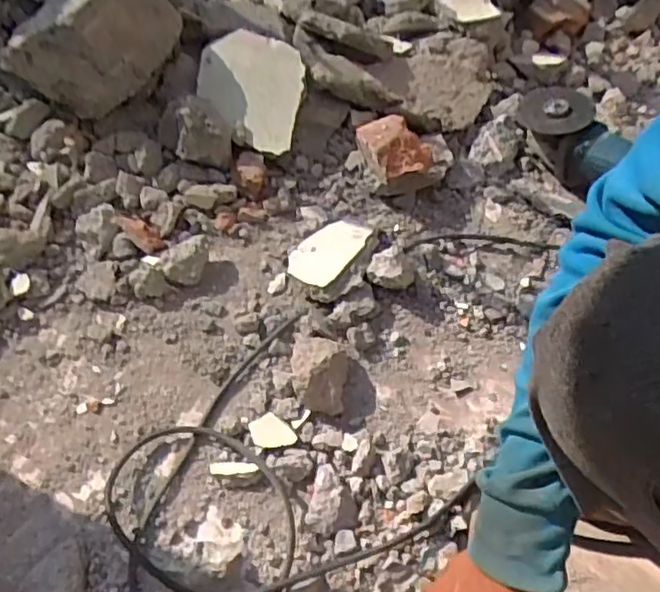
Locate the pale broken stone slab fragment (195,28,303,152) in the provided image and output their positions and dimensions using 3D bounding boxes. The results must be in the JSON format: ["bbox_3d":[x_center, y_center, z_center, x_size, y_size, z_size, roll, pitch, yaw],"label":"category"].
[{"bbox_3d":[-0.088,-0.259,0.781,0.117,0.026,0.168,-41,74,1],"label":"pale broken stone slab fragment"}]

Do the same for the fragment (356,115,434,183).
[{"bbox_3d":[0.080,-0.173,0.763,0.084,0.055,0.098,-8,58,-5],"label":"fragment"}]

